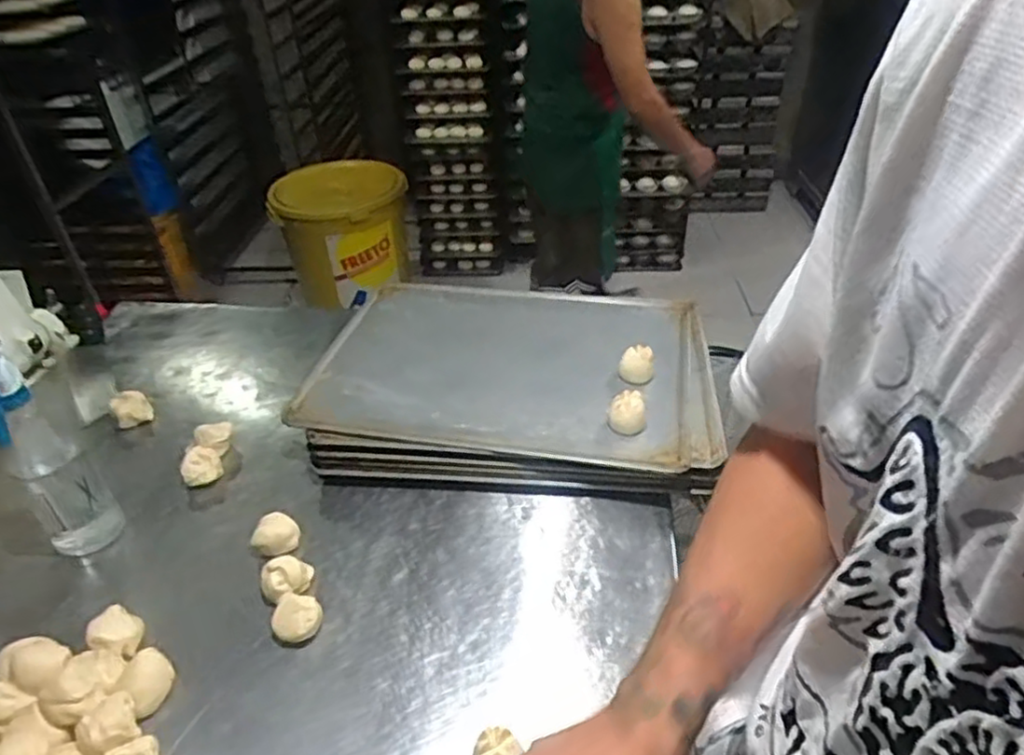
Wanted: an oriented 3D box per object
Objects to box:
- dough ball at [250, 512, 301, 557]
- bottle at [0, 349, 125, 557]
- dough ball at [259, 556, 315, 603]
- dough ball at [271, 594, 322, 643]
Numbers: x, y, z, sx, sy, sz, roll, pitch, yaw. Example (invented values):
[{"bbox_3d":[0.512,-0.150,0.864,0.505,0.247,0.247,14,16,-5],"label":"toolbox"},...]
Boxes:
[{"bbox_3d":[-0.248,0.169,0.719,0.048,0.037,0.040,-22,42,-27],"label":"dough ball"},{"bbox_3d":[-0.448,0.079,0.661,0.072,0.243,0.075,-27,44,-31],"label":"bottle"},{"bbox_3d":[-0.220,0.199,0.668,0.043,0.031,0.042,0,36,0],"label":"dough ball"},{"bbox_3d":[-0.198,0.224,0.631,0.047,0.034,0.036,15,39,20],"label":"dough ball"}]

